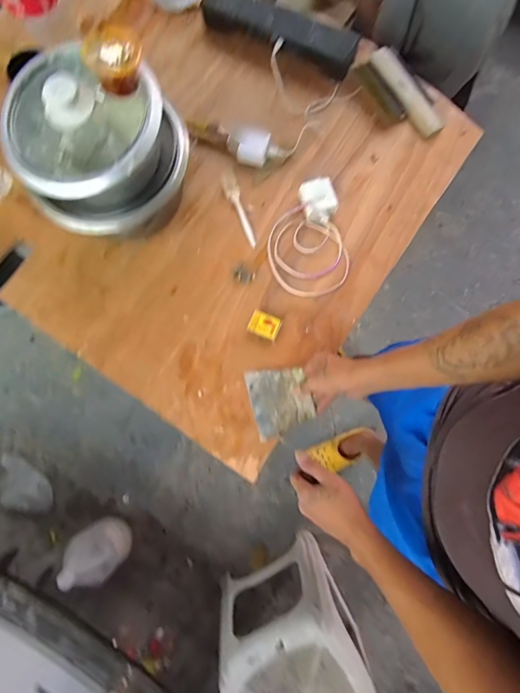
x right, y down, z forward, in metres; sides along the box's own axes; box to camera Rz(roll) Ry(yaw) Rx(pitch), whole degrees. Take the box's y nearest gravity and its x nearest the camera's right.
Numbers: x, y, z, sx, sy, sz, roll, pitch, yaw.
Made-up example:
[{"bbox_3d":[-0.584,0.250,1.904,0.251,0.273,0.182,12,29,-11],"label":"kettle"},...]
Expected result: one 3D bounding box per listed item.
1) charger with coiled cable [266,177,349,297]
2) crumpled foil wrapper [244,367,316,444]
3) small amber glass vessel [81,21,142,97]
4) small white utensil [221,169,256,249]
[{"bbox_3d":[0.077,-0.187,0.641,0.139,0.035,0.195,-14,79,-2],"label":"charger with coiled cable"},{"bbox_3d":[0.033,0.086,0.601,0.093,0.026,0.108,-16,79,-2],"label":"crumpled foil wrapper"},{"bbox_3d":[-0.183,-0.362,0.467,0.068,0.053,0.073,0,79,1],"label":"small amber glass vessel"},{"bbox_3d":[-0.037,-0.250,0.673,0.027,0.008,0.156,-20,80,-3],"label":"small white utensil"}]

